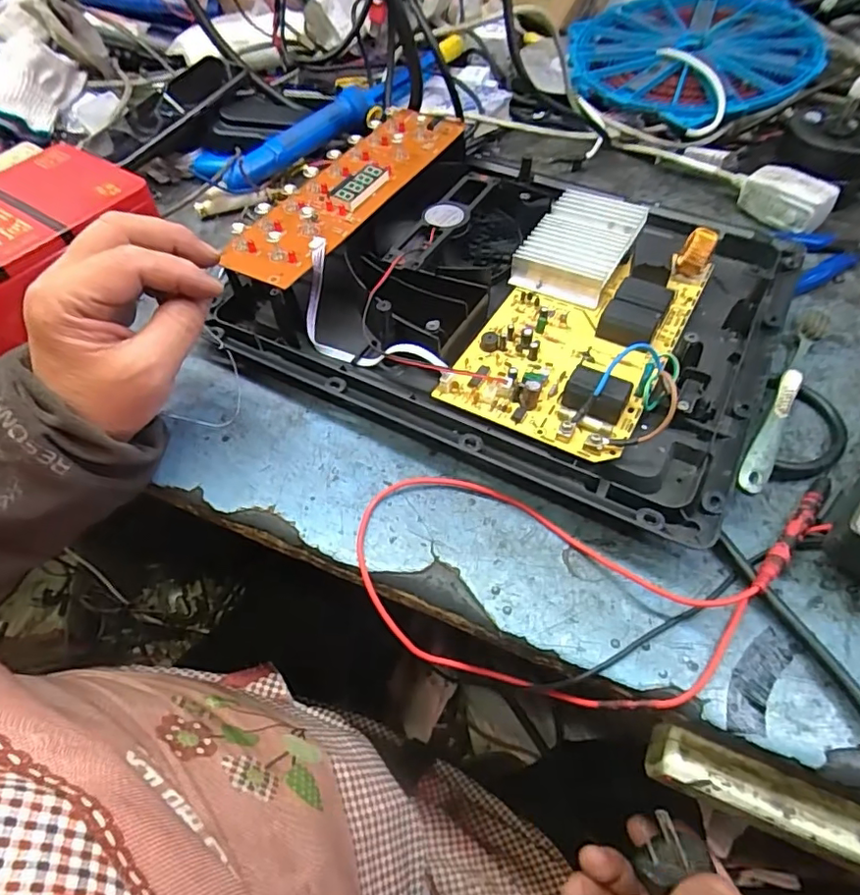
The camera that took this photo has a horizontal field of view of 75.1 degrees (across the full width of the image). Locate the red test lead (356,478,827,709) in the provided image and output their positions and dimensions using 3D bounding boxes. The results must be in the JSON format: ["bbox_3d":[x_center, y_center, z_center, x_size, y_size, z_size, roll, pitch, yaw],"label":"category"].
[{"bbox_3d":[0.090,0.081,0.320,0.271,0.063,0.127,3,56,2],"label":"red test lead"}]

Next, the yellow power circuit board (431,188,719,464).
[{"bbox_3d":[0.114,-0.098,0.388,0.138,0.033,0.241,23,59,15],"label":"yellow power circuit board"}]

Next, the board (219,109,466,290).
[{"bbox_3d":[-0.065,-0.204,0.436,0.069,0.017,0.241,26,59,16],"label":"board"}]

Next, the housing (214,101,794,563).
[{"bbox_3d":[0.060,-0.127,0.414,0.372,0.054,0.306,27,60,17],"label":"housing"}]

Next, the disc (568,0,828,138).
[{"bbox_3d":[0.253,-0.395,0.560,0.205,0.026,0.212,-4,62,8],"label":"disc"}]

